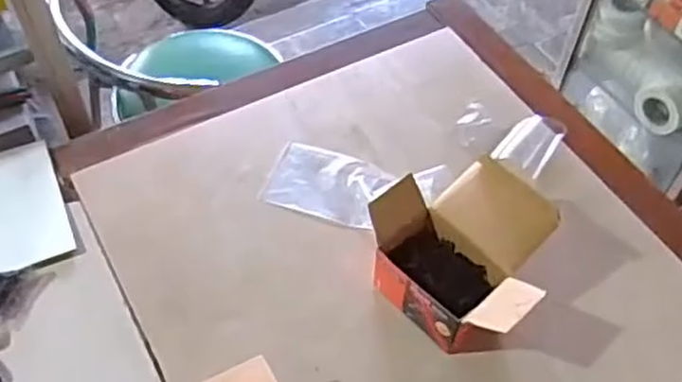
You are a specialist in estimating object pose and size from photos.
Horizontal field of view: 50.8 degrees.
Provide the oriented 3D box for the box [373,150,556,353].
[{"bbox_3d":[0.137,0.070,0.795,0.159,0.129,0.188,-33,62,-23],"label":"box"}]

